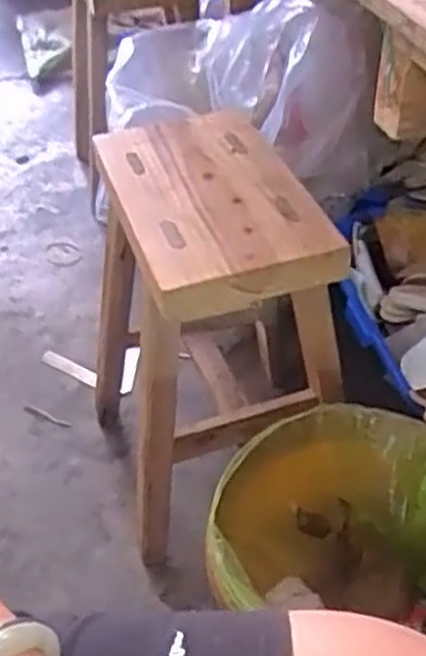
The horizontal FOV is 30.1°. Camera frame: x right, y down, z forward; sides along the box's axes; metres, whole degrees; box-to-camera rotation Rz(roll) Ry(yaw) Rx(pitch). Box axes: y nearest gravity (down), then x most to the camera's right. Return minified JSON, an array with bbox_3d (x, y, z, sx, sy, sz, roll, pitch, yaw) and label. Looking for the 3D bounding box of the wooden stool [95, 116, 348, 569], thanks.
[{"bbox_3d":[-0.014,0.000,0.975,0.251,0.405,0.341,-15,42,-12],"label":"wooden stool"}]

